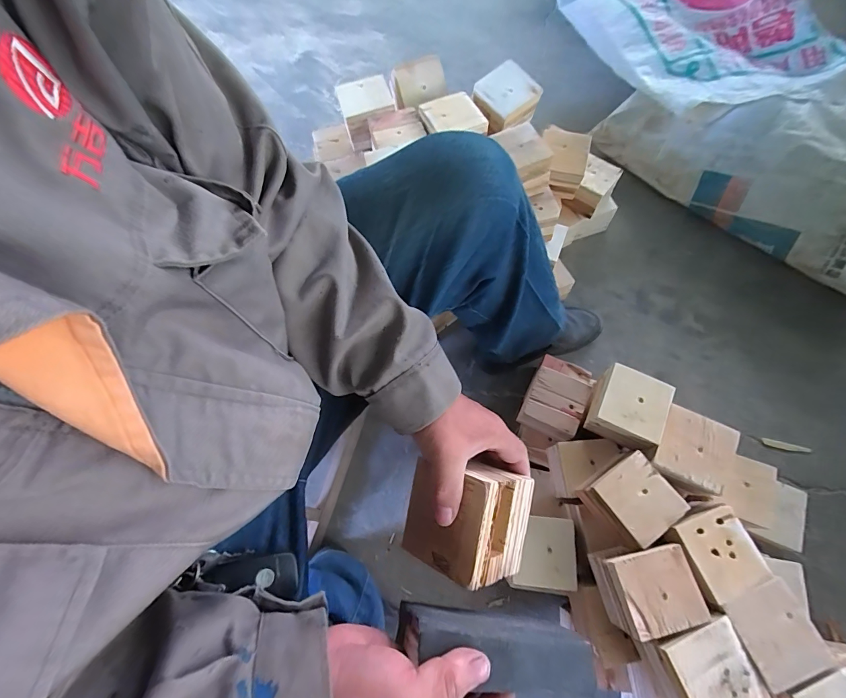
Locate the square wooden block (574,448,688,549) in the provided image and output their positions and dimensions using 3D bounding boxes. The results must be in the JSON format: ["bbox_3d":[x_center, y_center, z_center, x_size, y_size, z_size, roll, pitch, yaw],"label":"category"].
[{"bbox_3d":[0.291,0.211,0.545,0.097,0.066,0.101,-31,71,-10],"label":"square wooden block"}]

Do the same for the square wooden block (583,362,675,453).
[{"bbox_3d":[0.312,0.089,0.590,0.102,0.073,0.104,28,72,12],"label":"square wooden block"}]

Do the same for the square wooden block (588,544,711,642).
[{"bbox_3d":[0.290,0.309,0.502,0.100,0.067,0.087,-14,69,-4],"label":"square wooden block"}]

